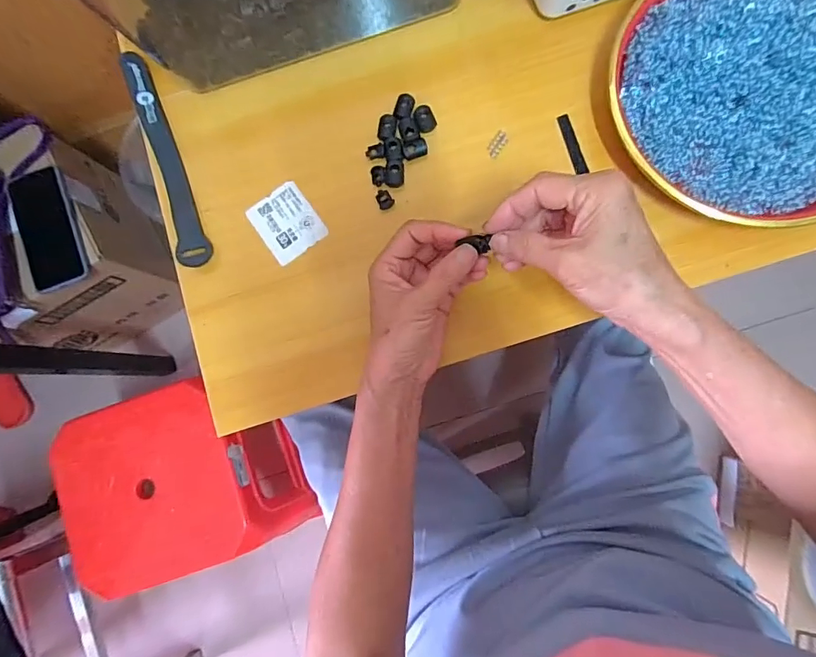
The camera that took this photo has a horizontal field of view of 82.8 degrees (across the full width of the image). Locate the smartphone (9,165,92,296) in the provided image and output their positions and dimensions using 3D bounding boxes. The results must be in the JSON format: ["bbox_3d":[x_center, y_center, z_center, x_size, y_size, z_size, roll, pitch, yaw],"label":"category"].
[{"bbox_3d":[-0.493,-0.136,0.632,0.074,0.015,0.167,-21,83,-2],"label":"smartphone"}]

